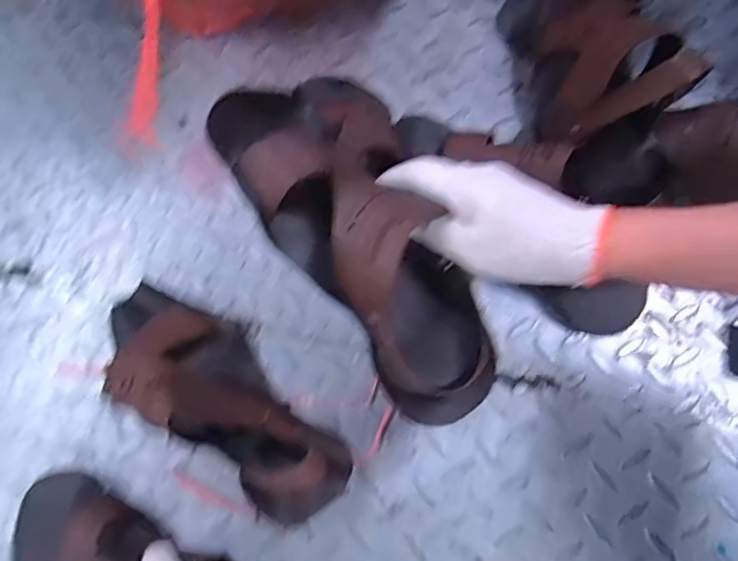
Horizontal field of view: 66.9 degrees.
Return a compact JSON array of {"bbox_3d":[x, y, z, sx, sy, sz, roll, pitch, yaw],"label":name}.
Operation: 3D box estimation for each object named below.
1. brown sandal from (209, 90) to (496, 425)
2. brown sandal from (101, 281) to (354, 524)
[{"bbox_3d":[-0.001,-0.019,0.360,0.087,0.050,0.250,-41,99,-12],"label":"brown sandal"},{"bbox_3d":[-0.127,0.088,0.456,0.252,0.075,0.095,35,75,14],"label":"brown sandal"}]

